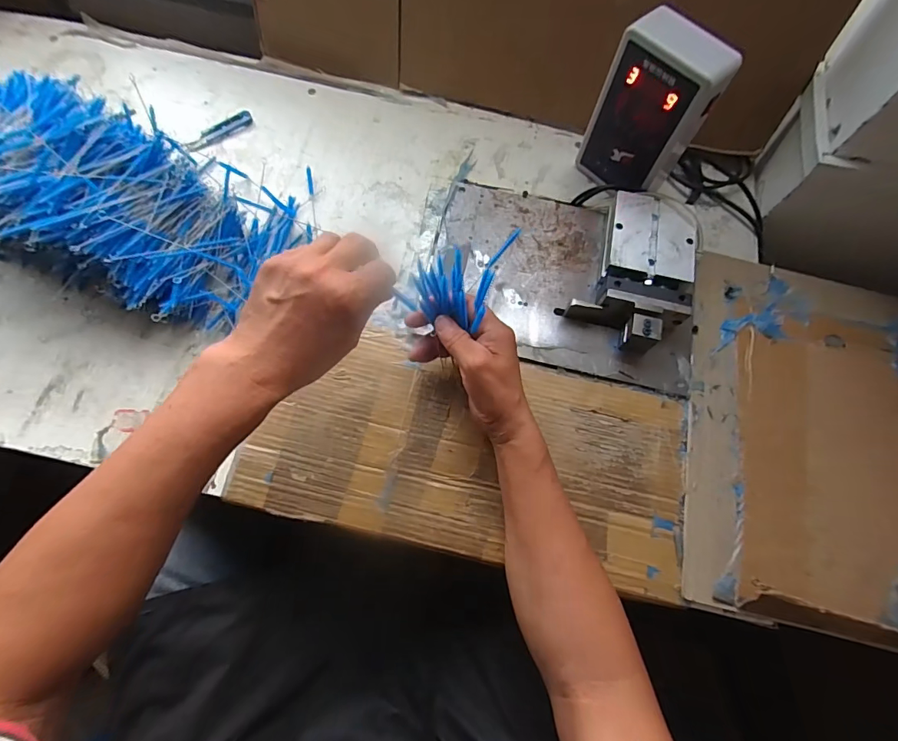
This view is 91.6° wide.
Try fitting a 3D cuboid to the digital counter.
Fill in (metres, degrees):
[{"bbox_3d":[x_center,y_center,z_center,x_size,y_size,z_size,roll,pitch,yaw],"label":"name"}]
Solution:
[{"bbox_3d":[0.227,-0.290,0.505,0.059,0.176,0.108,-36,75,-14],"label":"digital counter"}]

